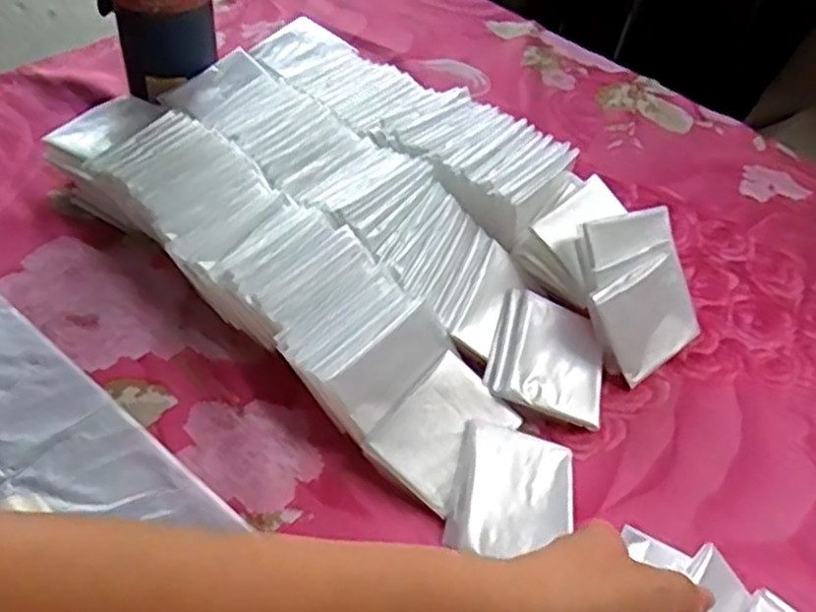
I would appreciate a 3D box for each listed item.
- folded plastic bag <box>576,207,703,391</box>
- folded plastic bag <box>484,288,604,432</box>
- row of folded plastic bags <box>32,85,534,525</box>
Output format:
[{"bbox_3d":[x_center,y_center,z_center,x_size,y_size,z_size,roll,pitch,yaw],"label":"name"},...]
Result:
[{"bbox_3d":[0.163,-0.012,0.525,0.088,0.020,0.111,-18,85,-25],"label":"folded plastic bag"},{"bbox_3d":[0.095,0.033,0.499,0.077,0.009,0.086,21,54,-7],"label":"folded plastic bag"},{"bbox_3d":[-0.106,-0.032,0.517,0.411,0.065,0.099,40,51,19],"label":"row of folded plastic bags"}]

